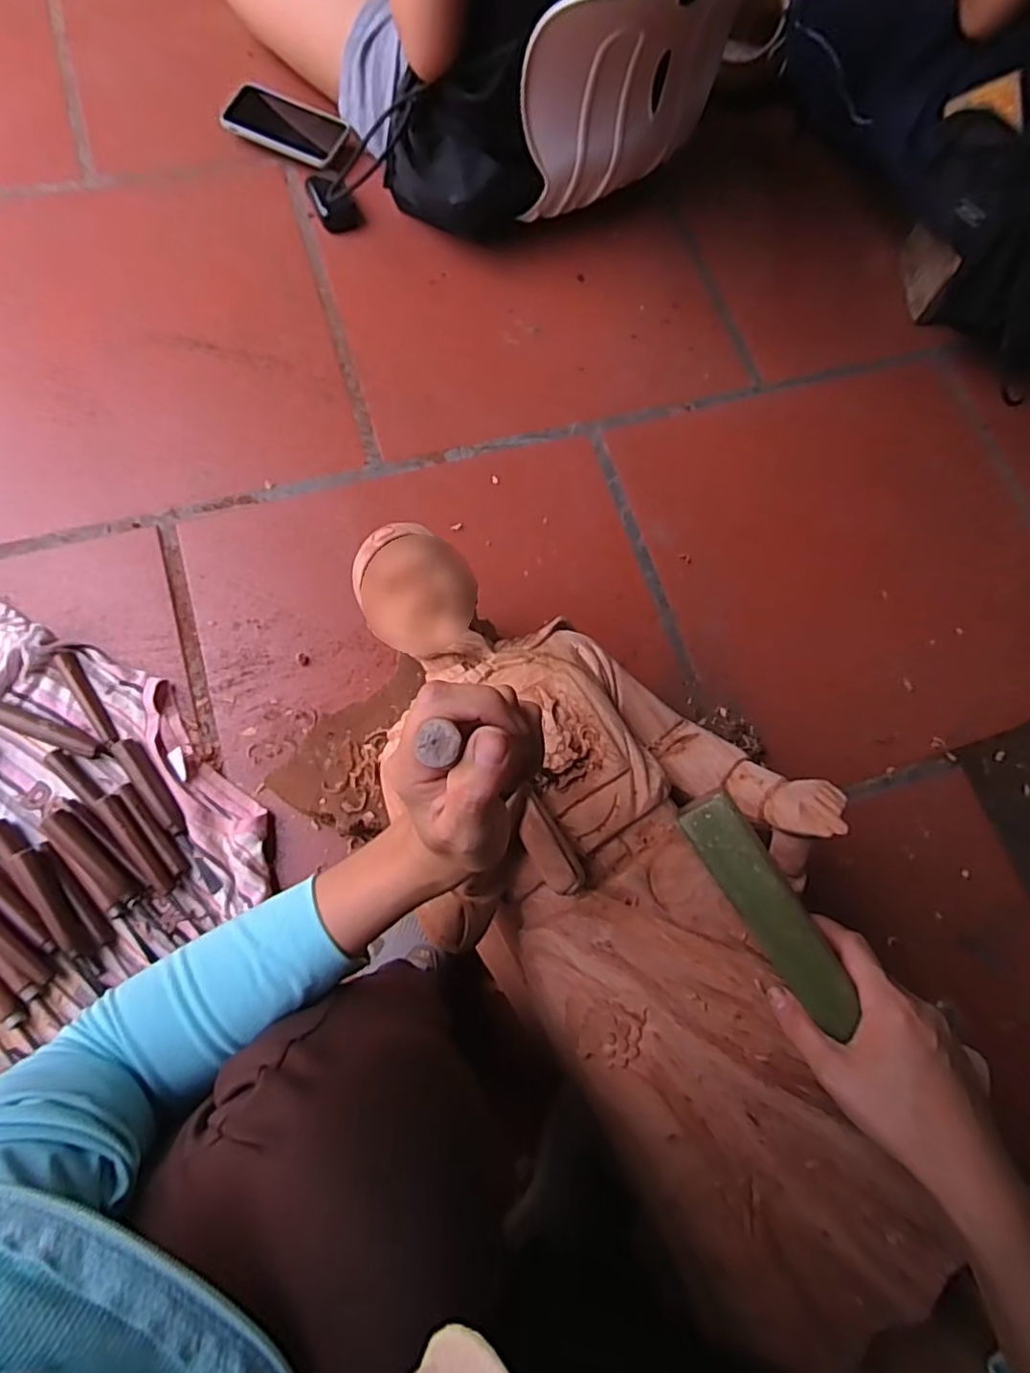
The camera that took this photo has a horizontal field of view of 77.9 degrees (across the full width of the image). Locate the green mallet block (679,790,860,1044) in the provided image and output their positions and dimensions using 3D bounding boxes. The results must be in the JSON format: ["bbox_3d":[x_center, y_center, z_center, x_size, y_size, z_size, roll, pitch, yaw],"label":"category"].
[{"bbox_3d":[0.145,0.126,0.362,0.030,0.017,0.139,-31,81,-9],"label":"green mallet block"}]

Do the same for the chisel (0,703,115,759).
[{"bbox_3d":[-0.450,0.045,0.617,0.123,0.019,0.018,23,72,2],"label":"chisel"}]

